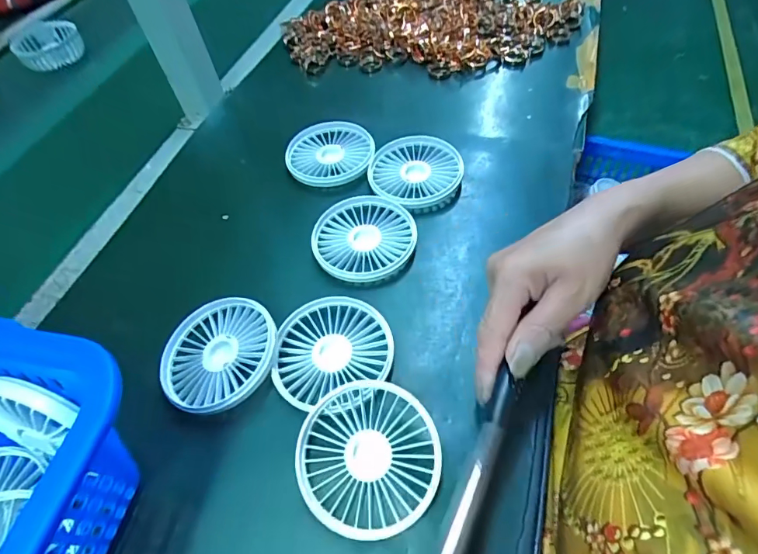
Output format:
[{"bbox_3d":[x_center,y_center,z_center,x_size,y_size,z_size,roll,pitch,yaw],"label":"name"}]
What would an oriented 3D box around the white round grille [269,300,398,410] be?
[{"bbox_3d":[-0.035,0.051,0.329,0.086,0.012,0.074,-20,55,-8],"label":"white round grille"}]

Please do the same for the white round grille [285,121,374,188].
[{"bbox_3d":[-0.048,-0.124,0.447,0.086,0.011,0.080,-3,54,5],"label":"white round grille"}]

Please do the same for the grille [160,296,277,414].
[{"bbox_3d":[-0.118,0.055,0.329,0.086,0.017,0.086,-8,58,13],"label":"grille"}]

